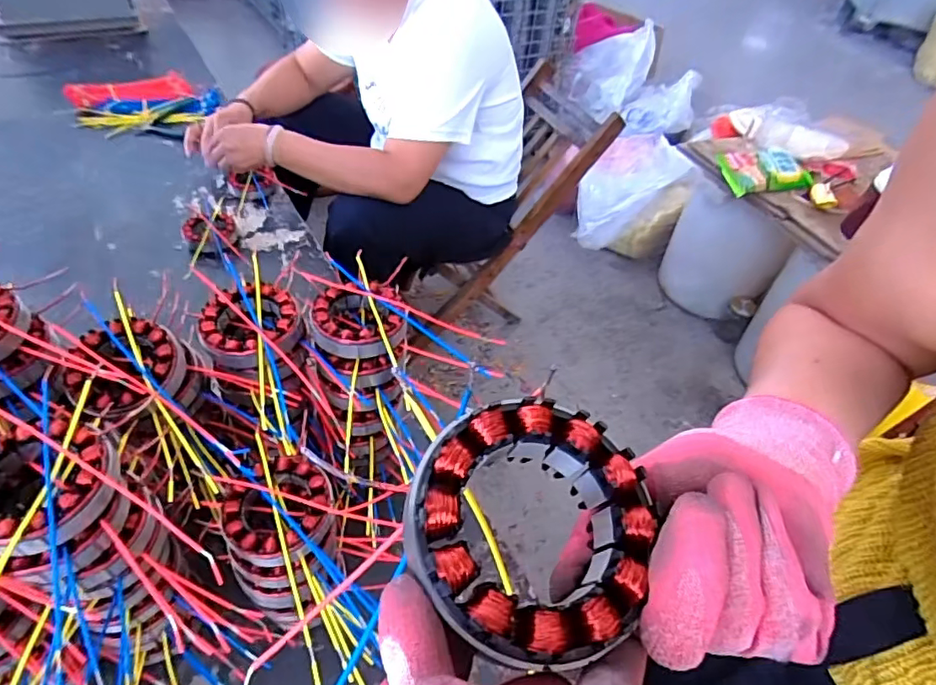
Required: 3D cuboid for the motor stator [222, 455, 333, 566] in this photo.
[{"bbox_3d":[-0.156,0.136,0.455,0.083,0.029,0.087,4,46,-4],"label":"motor stator"}]

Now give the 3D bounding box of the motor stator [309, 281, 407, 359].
[{"bbox_3d":[-0.102,-0.022,0.512,0.084,0.027,0.080,-5,48,-12],"label":"motor stator"}]

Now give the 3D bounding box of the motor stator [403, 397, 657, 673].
[{"bbox_3d":[0.022,0.060,0.187,0.083,0.025,0.082,-1,47,-8],"label":"motor stator"}]

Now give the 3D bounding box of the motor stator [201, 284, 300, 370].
[{"bbox_3d":[-0.200,-0.012,0.505,0.086,0.038,0.087,-16,51,-21],"label":"motor stator"}]

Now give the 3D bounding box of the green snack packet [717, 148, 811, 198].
[{"bbox_3d":[0.747,-0.432,1.363,0.240,0.024,0.134,-13,76,-14],"label":"green snack packet"}]

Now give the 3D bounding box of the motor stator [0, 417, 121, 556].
[{"bbox_3d":[-0.276,0.091,0.355,0.087,0.030,0.081,-18,51,-22],"label":"motor stator"}]

